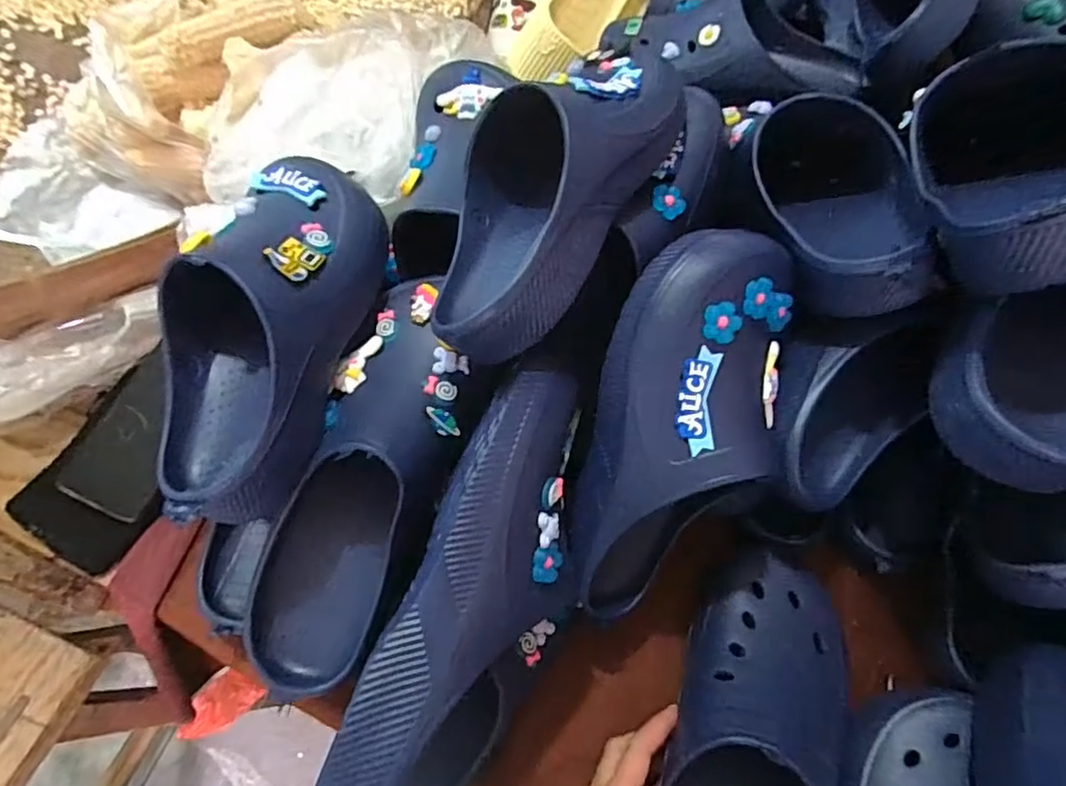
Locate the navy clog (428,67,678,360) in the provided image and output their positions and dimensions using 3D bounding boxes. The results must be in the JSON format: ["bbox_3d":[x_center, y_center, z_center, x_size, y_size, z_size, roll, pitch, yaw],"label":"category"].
[{"bbox_3d":[0.007,-0.140,0.389,0.112,0.082,0.259,26,65,14],"label":"navy clog"}]

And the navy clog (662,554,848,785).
[{"bbox_3d":[0.148,0.246,0.405,0.107,0.078,0.278,14,70,9],"label":"navy clog"}]

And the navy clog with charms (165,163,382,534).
[{"bbox_3d":[-0.172,-0.045,0.390,0.104,0.083,0.249,12,63,7],"label":"navy clog with charms"}]

